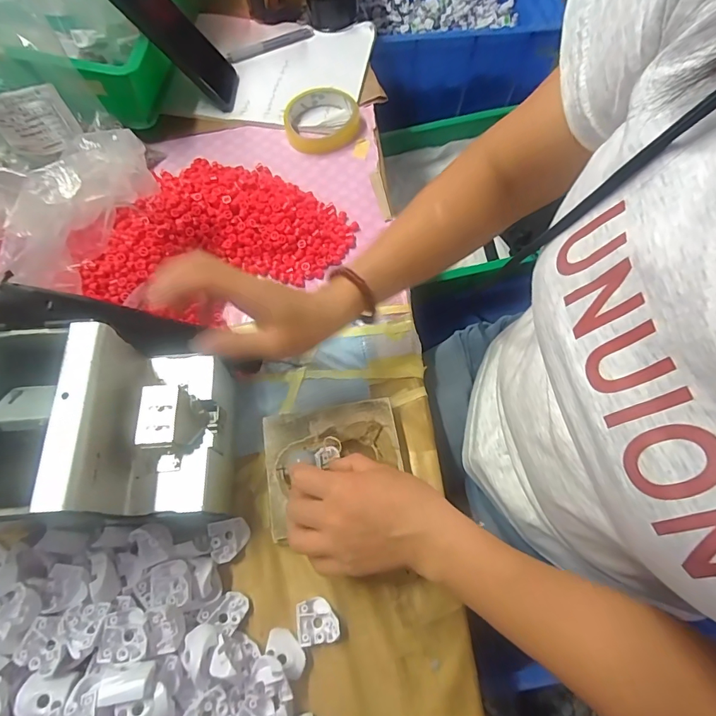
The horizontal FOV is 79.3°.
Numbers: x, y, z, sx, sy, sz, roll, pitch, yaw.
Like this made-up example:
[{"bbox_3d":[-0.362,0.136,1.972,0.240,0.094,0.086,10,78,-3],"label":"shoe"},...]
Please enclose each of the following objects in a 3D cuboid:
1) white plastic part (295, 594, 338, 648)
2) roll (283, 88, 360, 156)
[{"bbox_3d":[-0.032,0.205,0.339,0.031,0.011,0.030,-11,68,-4],"label":"white plastic part"},{"bbox_3d":[-0.044,-0.297,0.542,0.092,0.024,0.092,0,67,0],"label":"roll"}]

